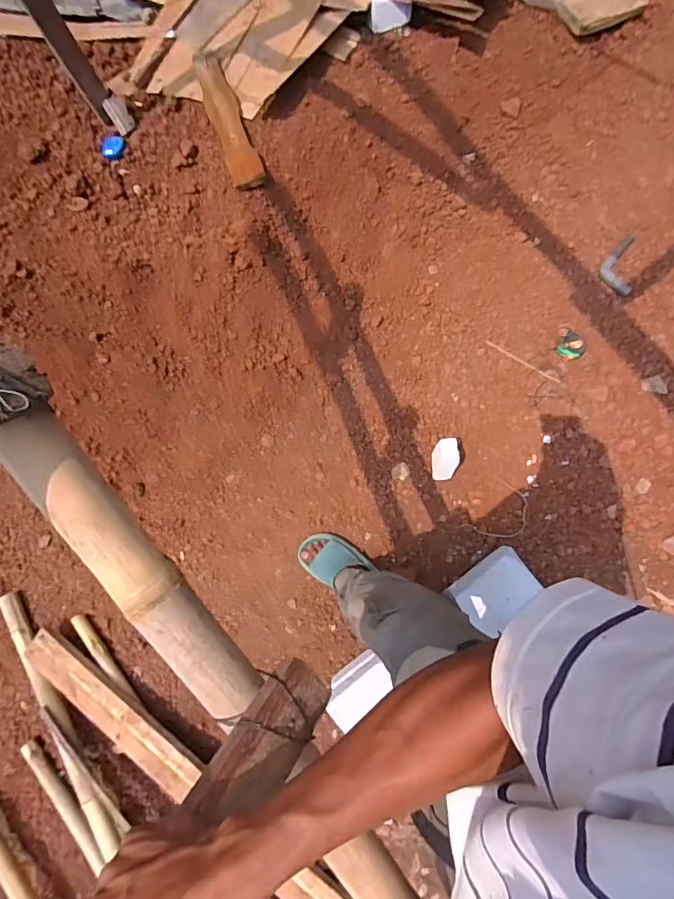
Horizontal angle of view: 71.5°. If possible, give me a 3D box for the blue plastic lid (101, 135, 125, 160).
[{"bbox_3d":[-0.688,-0.927,1.439,0.064,0.024,0.070,-1,85,5],"label":"blue plastic lid"}]

